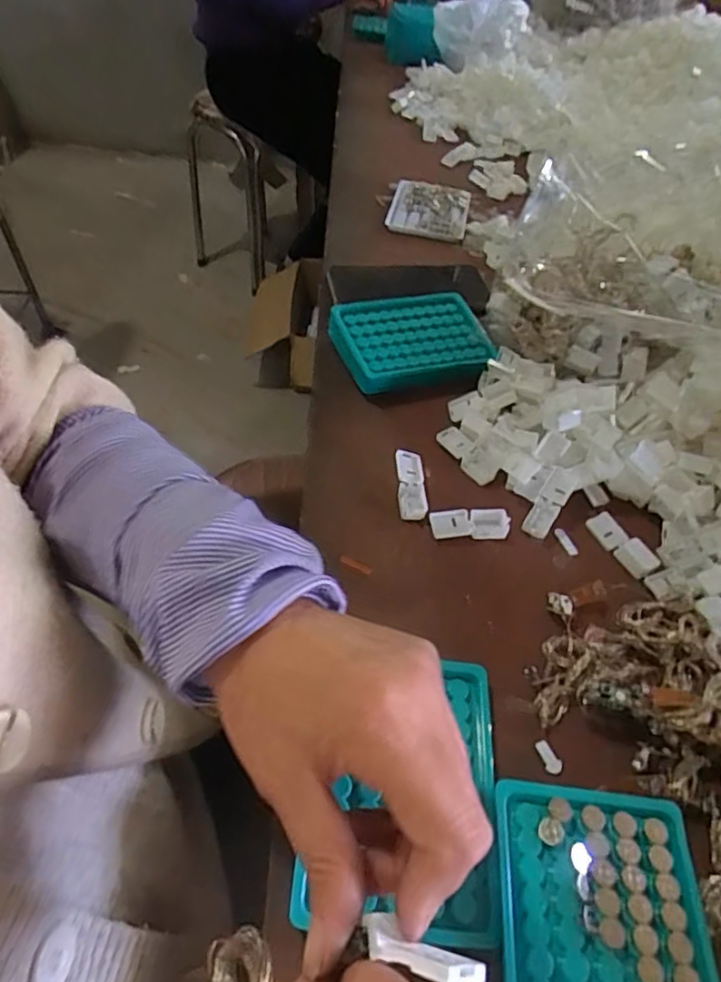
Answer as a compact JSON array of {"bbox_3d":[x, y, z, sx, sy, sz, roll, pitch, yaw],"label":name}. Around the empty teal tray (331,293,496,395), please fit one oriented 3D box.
[{"bbox_3d":[0.046,-0.137,0.543,0.133,0.027,0.100,-14,53,-16],"label":"empty teal tray"}]

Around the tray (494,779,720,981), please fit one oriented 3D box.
[{"bbox_3d":[0.109,0.208,0.268,0.094,0.016,0.132,7,50,1],"label":"tray"}]

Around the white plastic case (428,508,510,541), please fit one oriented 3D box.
[{"bbox_3d":[0.078,0.024,0.428,0.056,0.010,0.021,-3,51,-7],"label":"white plastic case"}]

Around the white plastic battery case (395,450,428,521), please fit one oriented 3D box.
[{"bbox_3d":[0.037,-0.005,0.447,0.019,0.013,0.057,0,50,-5],"label":"white plastic battery case"}]

